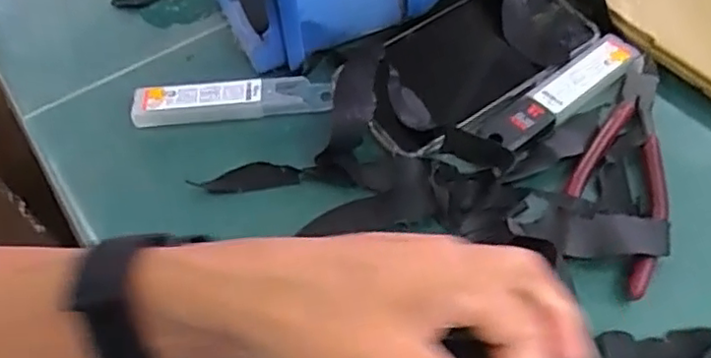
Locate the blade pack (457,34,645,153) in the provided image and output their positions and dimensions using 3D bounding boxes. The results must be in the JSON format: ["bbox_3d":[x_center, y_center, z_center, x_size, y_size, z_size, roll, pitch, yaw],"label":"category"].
[{"bbox_3d":[0.124,-0.052,0.387,0.125,0.007,0.030,-31,58,-17],"label":"blade pack"}]

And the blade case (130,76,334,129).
[{"bbox_3d":[-0.077,-0.050,0.403,0.123,0.013,0.024,-6,54,0],"label":"blade case"}]

